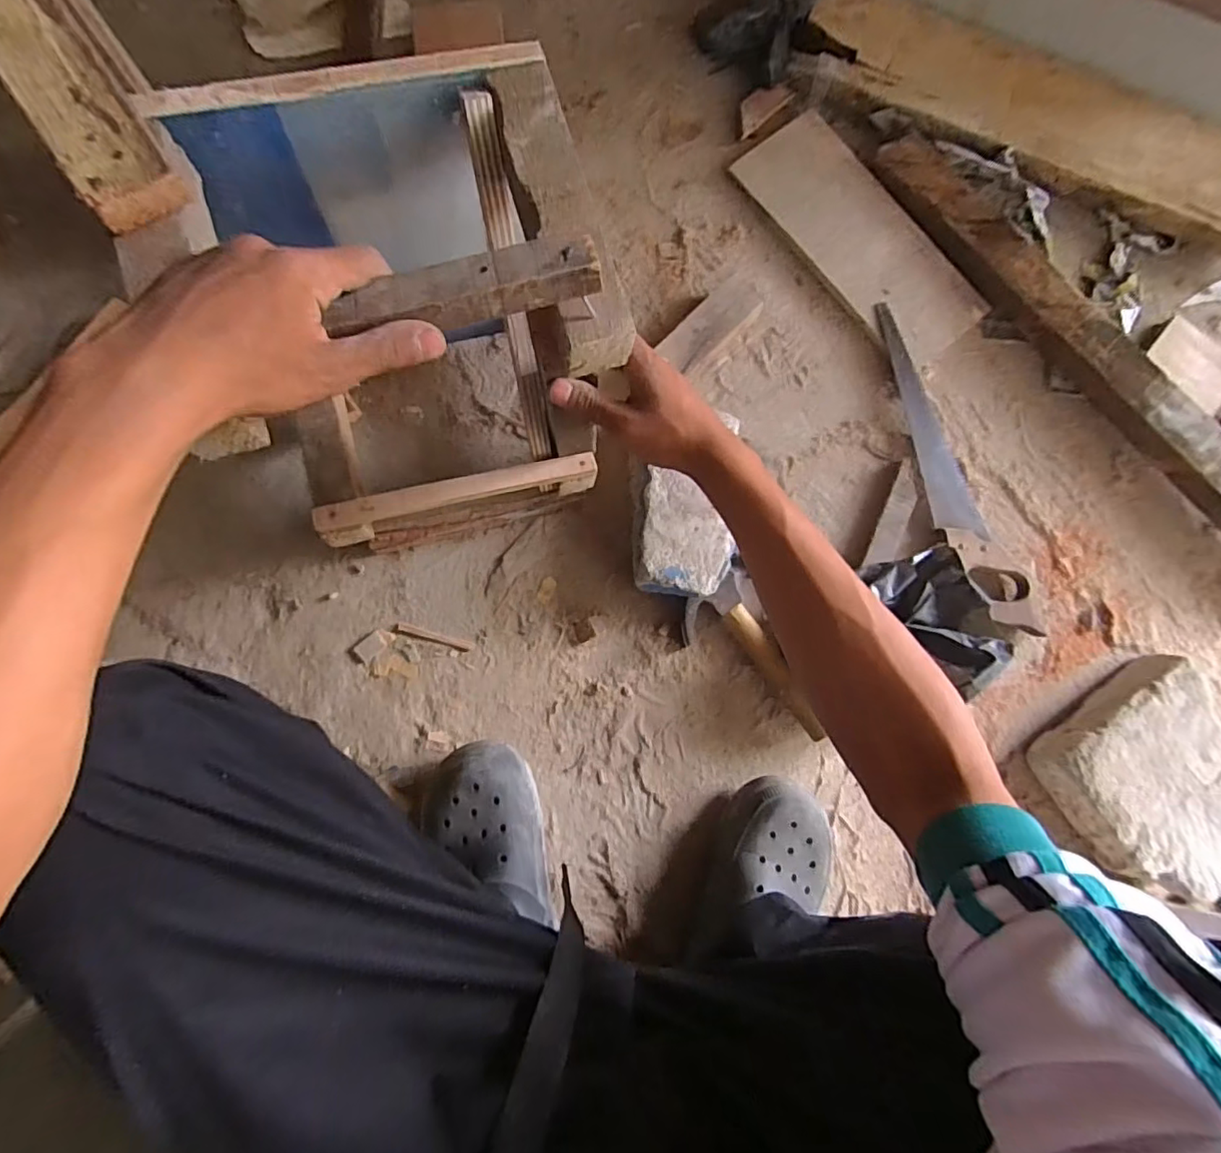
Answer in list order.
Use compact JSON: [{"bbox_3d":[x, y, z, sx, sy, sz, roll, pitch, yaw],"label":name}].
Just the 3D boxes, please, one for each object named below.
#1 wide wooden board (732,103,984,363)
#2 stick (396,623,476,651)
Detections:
[{"bbox_3d":[0.318,-0.431,0.743,0.142,0.025,0.349,-38,86,-8],"label":"wide wooden board"},{"bbox_3d":[-0.192,0.067,0.633,0.086,0.004,0.009,16,81,-1],"label":"stick"}]

